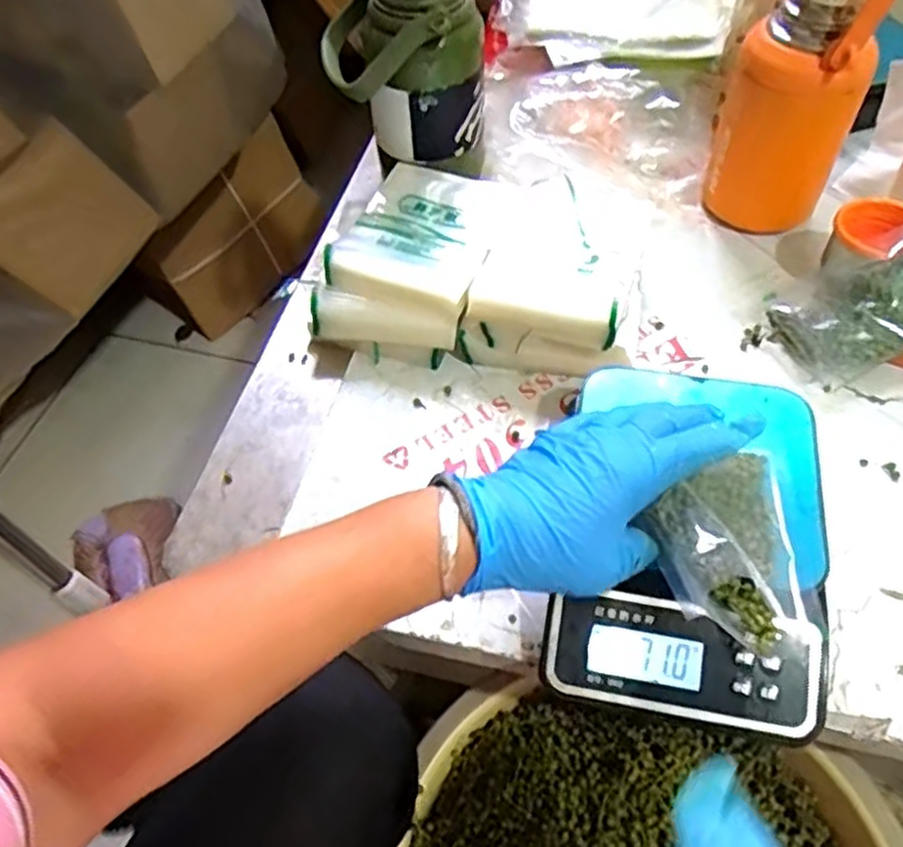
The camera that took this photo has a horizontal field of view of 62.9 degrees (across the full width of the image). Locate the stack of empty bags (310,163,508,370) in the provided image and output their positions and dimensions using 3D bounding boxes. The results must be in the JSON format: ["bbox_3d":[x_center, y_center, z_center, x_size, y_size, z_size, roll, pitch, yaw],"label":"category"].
[{"bbox_3d":[-0.023,-0.134,0.599,0.118,0.061,0.187,16,56,13],"label":"stack of empty bags"}]

